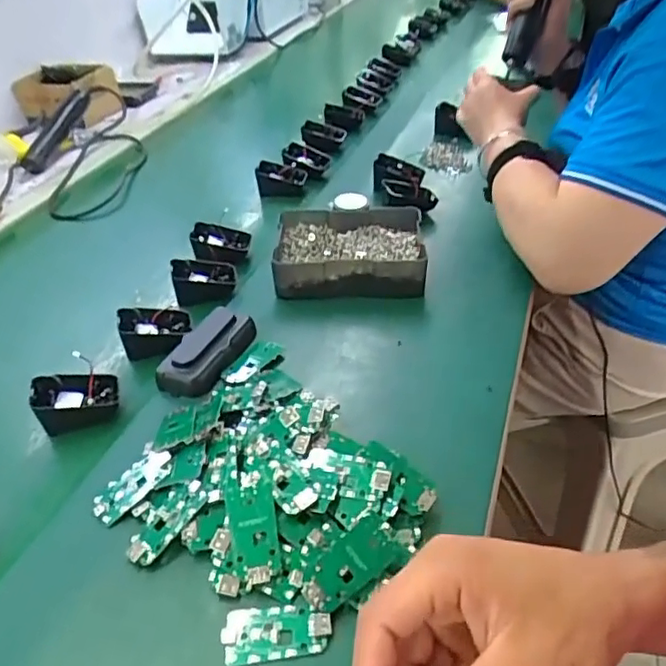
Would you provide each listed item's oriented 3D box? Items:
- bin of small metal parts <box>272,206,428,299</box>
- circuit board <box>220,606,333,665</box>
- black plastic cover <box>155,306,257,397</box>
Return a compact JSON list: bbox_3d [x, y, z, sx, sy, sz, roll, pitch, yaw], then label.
[{"bbox_3d":[0.019,-0.093,0.663,0.160,0.045,0.129,-6,40,4],"label":"bin of small metal parts"},{"bbox_3d":[-0.033,0.179,0.362,0.064,0.008,0.031,-9,40,0],"label":"circuit board"},{"bbox_3d":[-0.115,0.016,0.560,0.049,0.031,0.102,10,44,22],"label":"black plastic cover"}]

